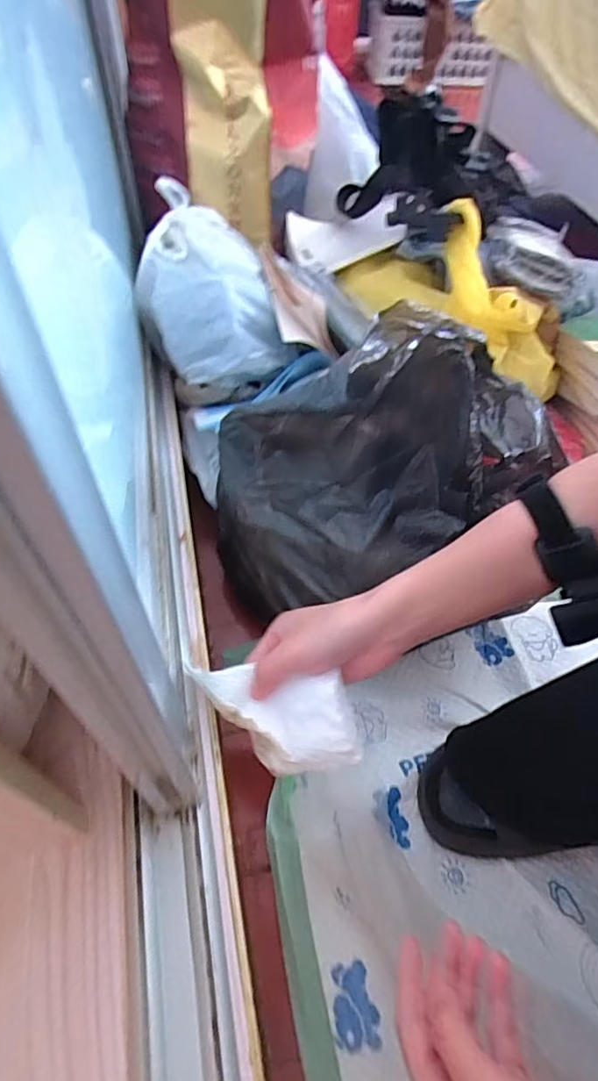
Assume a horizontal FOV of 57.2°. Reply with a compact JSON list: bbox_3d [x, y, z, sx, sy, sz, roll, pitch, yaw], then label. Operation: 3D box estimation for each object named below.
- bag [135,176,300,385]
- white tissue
[{"bbox_3d":[-0.109,-0.290,0.631,0.148,0.120,0.235,-17,55,-14],"label":"bag"},{"bbox_3d":[-0.020,0.119,0.384,0.128,0.048,0.066,13,55,11],"label":"white tissue"}]

